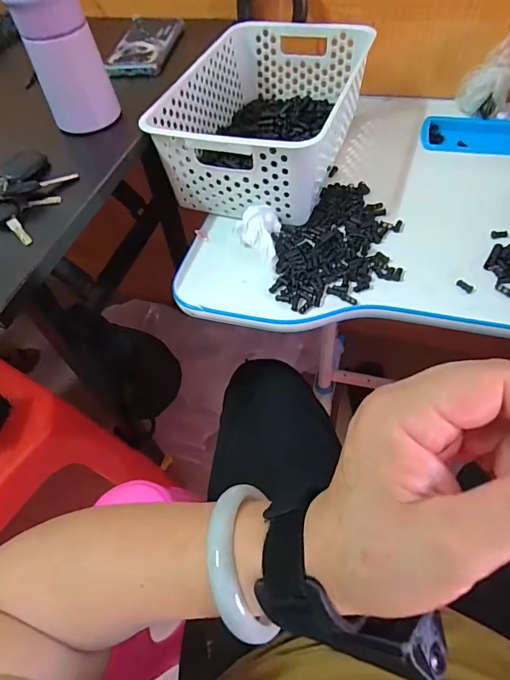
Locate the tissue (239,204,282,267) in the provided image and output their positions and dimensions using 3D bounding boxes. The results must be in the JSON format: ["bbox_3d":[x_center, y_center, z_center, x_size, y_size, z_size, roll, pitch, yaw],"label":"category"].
[{"bbox_3d":[0.005,-0.118,0.455,0.043,0.033,0.063,0,55,6],"label":"tissue"}]

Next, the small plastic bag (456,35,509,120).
[{"bbox_3d":[0.327,-0.370,0.572,0.069,0.094,0.062,17,58,17],"label":"small plastic bag"}]

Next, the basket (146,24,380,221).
[{"bbox_3d":[0.019,-0.291,0.528,0.200,0.097,0.295,14,57,15],"label":"basket"}]

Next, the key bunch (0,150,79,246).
[{"bbox_3d":[-0.215,-0.139,0.395,0.109,0.024,0.094,27,61,22],"label":"key bunch"}]

